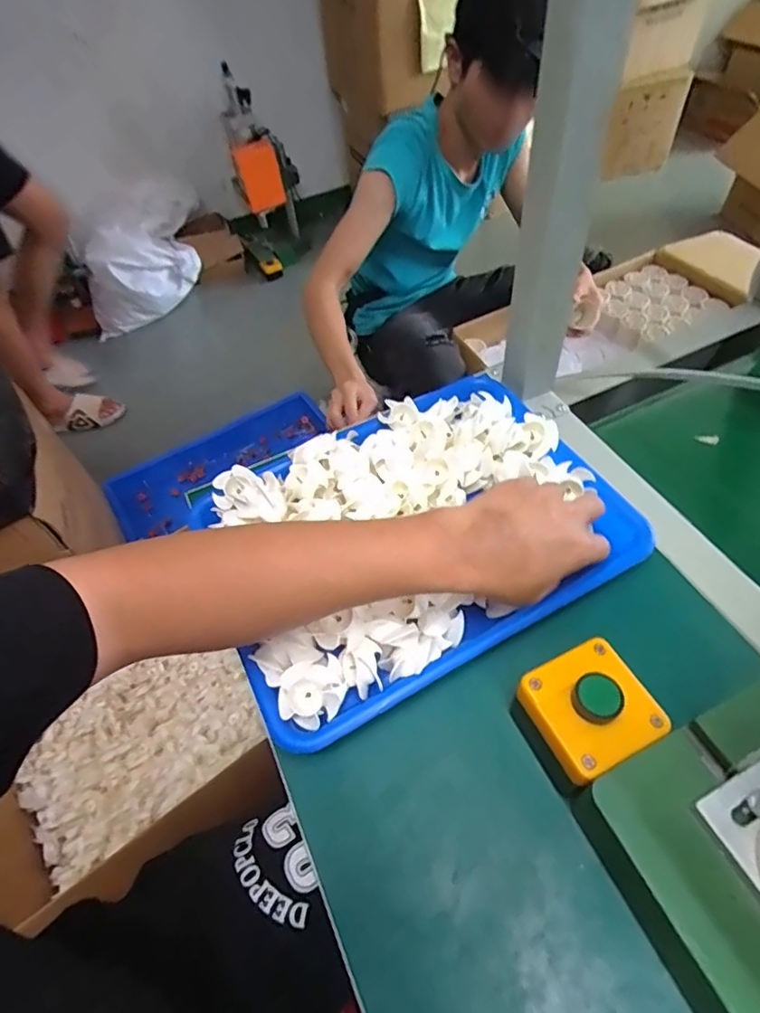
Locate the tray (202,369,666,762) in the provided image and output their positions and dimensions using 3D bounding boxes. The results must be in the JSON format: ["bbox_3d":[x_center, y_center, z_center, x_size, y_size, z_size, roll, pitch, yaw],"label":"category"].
[{"bbox_3d":[0.026,0.013,0.453,0.327,0.053,0.242,-26,55,-13],"label":"tray"}]

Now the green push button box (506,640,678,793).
[{"bbox_3d":[0.133,0.136,0.350,0.073,0.066,0.068,-24,55,-12],"label":"green push button box"}]

